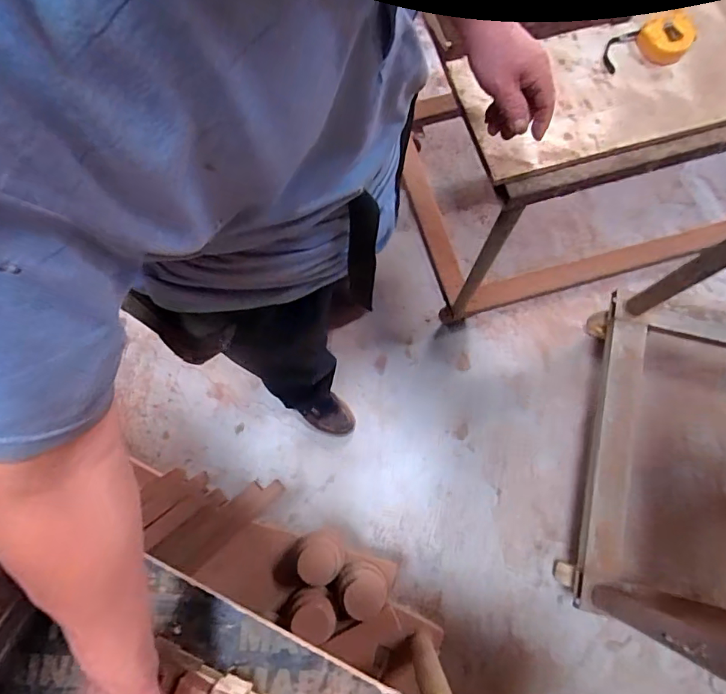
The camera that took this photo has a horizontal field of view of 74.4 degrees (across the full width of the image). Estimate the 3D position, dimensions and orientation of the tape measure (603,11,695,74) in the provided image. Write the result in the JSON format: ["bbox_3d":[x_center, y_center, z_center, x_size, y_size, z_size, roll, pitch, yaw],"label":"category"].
[{"bbox_3d":[0.418,-0.442,0.699,0.124,0.029,0.066,-14,76,-3],"label":"tape measure"}]

